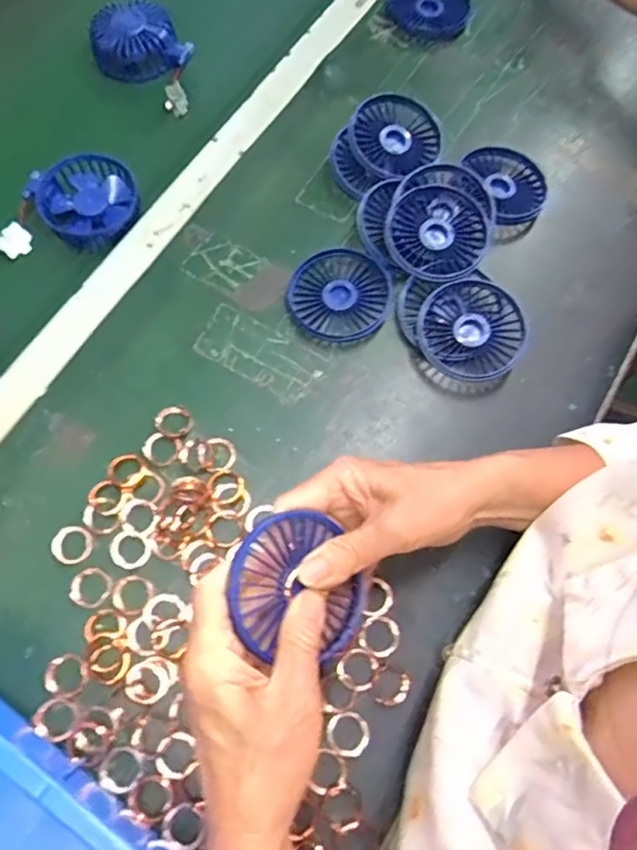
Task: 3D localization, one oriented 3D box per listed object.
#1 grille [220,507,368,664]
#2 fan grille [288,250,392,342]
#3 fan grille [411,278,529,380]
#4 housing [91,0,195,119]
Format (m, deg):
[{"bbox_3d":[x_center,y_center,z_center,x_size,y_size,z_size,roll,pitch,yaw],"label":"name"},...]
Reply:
[{"bbox_3d":[-0.010,0.092,0.359,0.089,0.011,0.080,13,75,-28],"label":"grille"},{"bbox_3d":[0.019,-0.111,0.530,0.085,0.018,0.082,0,70,-1],"label":"fan grille"},{"bbox_3d":[0.128,-0.079,0.516,0.083,0.023,0.086,0,70,-1],"label":"fan grille"},{"bbox_3d":[-0.173,-0.382,0.629,0.137,0.037,0.074,39,74,12],"label":"housing"}]

